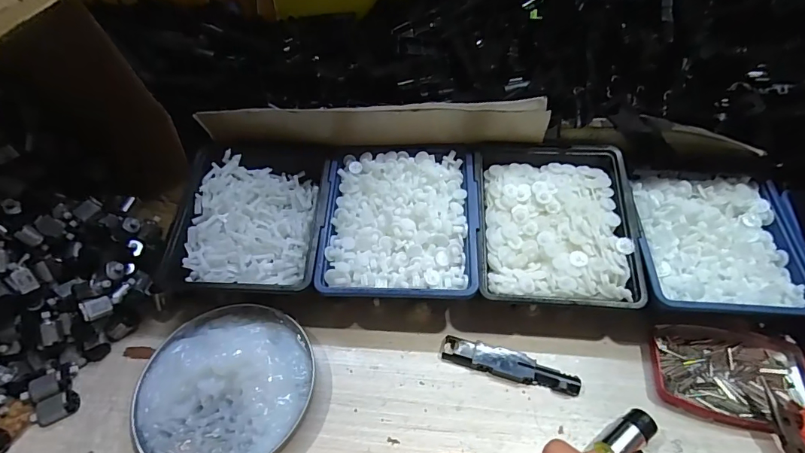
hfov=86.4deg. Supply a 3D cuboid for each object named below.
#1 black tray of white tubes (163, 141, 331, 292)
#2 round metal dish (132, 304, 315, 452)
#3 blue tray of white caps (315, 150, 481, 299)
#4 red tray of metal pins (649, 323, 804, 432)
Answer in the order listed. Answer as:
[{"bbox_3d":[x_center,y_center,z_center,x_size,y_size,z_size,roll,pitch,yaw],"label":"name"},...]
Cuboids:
[{"bbox_3d":[-0.148,-0.015,0.430,0.141,0.045,0.168,1,52,1],"label":"black tray of white tubes"},{"bbox_3d":[-0.150,0.131,0.366,0.140,0.024,0.140,0,52,0],"label":"round metal dish"},{"bbox_3d":[-0.002,-0.007,0.408,0.143,0.033,0.154,1,52,2],"label":"blue tray of white caps"},{"bbox_3d":[0.279,0.126,0.367,0.120,0.013,0.084,8,52,7],"label":"red tray of metal pins"}]

